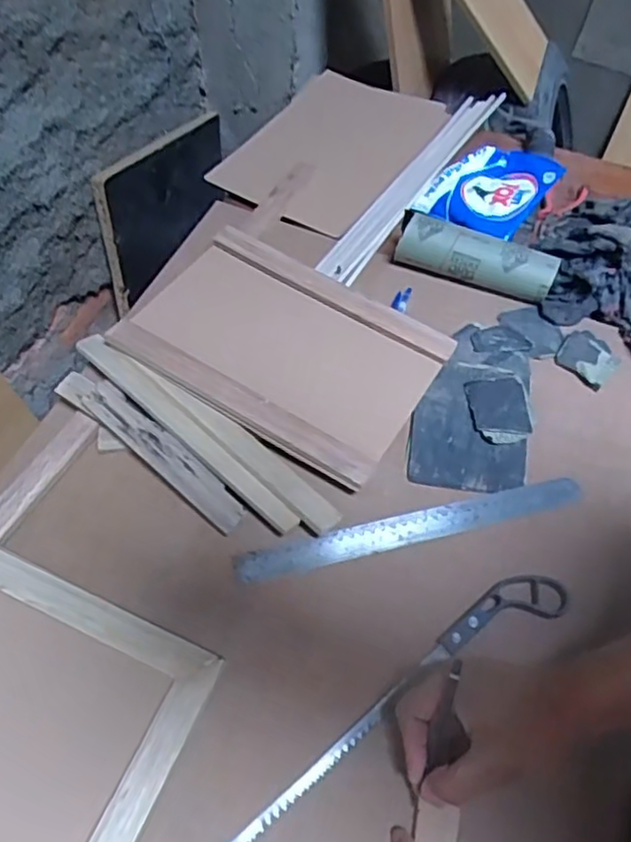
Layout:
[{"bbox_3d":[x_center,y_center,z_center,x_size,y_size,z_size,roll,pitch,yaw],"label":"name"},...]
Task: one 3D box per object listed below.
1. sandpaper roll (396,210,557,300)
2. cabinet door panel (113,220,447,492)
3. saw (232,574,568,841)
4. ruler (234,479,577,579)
[{"bbox_3d":[0.180,-0.187,0.730,0.171,0.043,0.038,19,59,10],"label":"sandpaper roll"},{"bbox_3d":[-0.033,-0.080,0.673,0.289,0.027,0.203,29,61,15],"label":"cabinet door panel"},{"bbox_3d":[0.068,0.216,0.516,0.327,0.023,0.046,-30,63,-19],"label":"saw"},{"bbox_3d":[0.087,0.095,0.591,0.320,0.007,0.028,-11,61,-8],"label":"ruler"}]

